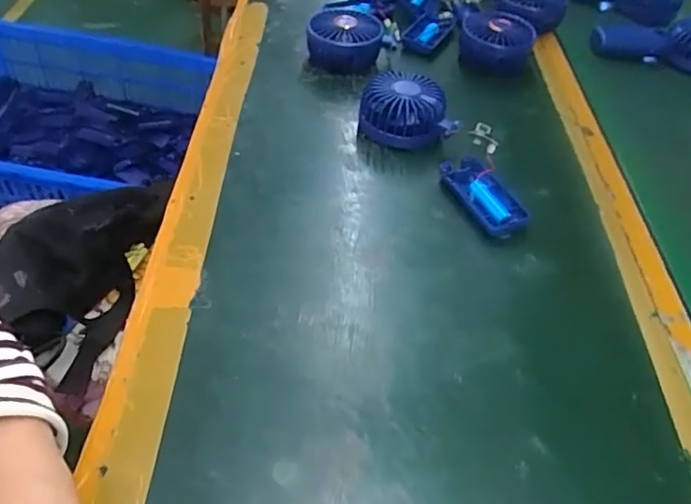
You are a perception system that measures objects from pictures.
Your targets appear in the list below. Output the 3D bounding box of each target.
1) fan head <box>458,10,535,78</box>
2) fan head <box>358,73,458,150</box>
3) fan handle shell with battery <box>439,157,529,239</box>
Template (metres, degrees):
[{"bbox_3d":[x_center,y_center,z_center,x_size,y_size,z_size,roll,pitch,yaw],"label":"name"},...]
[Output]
[{"bbox_3d":[0.182,-0.263,0.665,0.085,0.040,0.098,9,48,2],"label":"fan head"},{"bbox_3d":[0.062,-0.144,0.553,0.093,0.043,0.074,5,48,-1],"label":"fan head"},{"bbox_3d":[0.124,-0.052,0.500,0.042,0.017,0.094,-20,54,-21],"label":"fan handle shell with battery"}]

